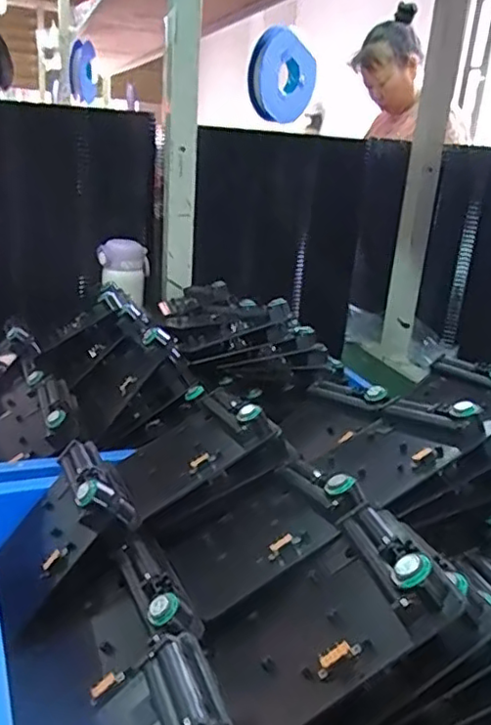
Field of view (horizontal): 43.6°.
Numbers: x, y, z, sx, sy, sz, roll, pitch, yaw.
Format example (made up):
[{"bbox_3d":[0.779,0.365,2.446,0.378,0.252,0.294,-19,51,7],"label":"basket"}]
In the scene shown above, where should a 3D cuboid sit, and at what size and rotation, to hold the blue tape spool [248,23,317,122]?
[{"bbox_3d":[0.086,-0.675,1.471,0.052,0.188,0.232,27,17,27],"label":"blue tape spool"}]

